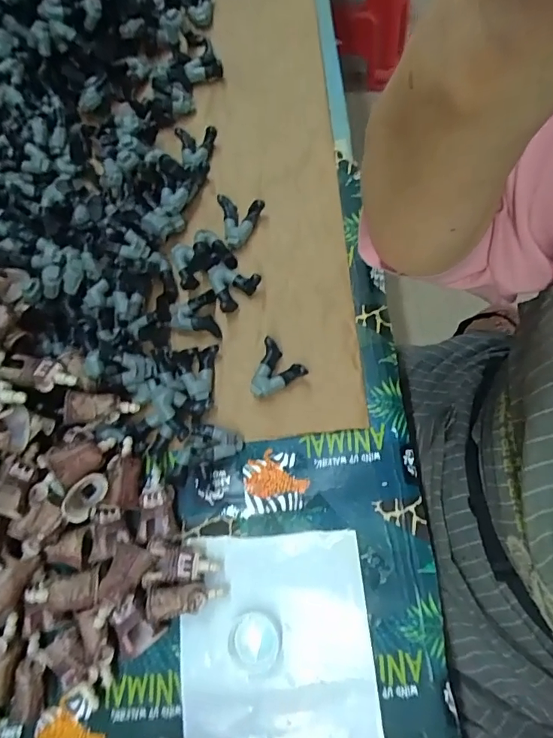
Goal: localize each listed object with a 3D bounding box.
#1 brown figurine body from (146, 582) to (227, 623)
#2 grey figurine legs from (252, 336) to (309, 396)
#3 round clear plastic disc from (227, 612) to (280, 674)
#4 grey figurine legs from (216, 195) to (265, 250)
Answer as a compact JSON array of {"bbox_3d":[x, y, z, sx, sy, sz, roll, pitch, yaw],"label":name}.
[{"bbox_3d":[-0.058,0.146,0.298,0.048,0.015,0.017,-2,72,-17],"label":"brown figurine body"},{"bbox_3d":[0.003,0.002,0.336,0.035,0.017,0.040,16,75,10],"label":"grey figurine legs"},{"bbox_3d":[-0.013,0.172,0.293,0.032,0.005,0.032,-1,72,4],"label":"round clear plastic disc"},{"bbox_3d":[-0.032,-0.117,0.371,0.036,0.015,0.038,10,74,8],"label":"grey figurine legs"}]

